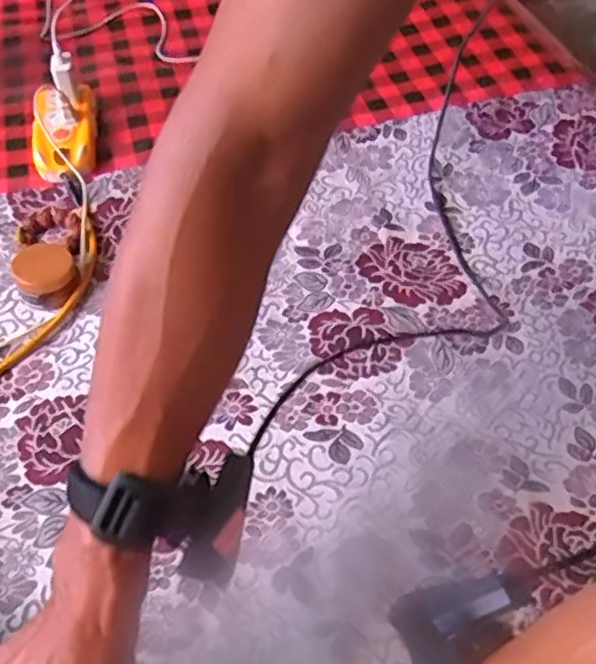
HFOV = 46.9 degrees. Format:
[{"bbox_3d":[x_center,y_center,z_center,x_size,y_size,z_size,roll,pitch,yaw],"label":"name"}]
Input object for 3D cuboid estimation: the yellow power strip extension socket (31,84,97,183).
[{"bbox_3d":[-0.281,-0.251,0.826,0.072,0.047,0.155,-8,54,-4],"label":"yellow power strip extension socket"}]

